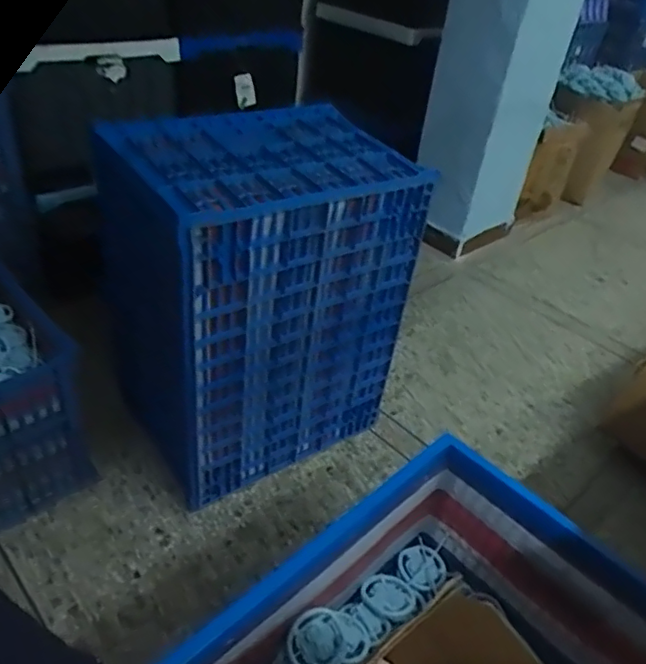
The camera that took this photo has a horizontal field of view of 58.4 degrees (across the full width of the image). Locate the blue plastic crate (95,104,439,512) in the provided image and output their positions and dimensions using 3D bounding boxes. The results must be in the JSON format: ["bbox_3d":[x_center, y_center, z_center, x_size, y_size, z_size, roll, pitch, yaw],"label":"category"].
[{"bbox_3d":[-0.146,-0.061,1.434,0.582,0.780,0.422,-21,45,-33],"label":"blue plastic crate"}]

